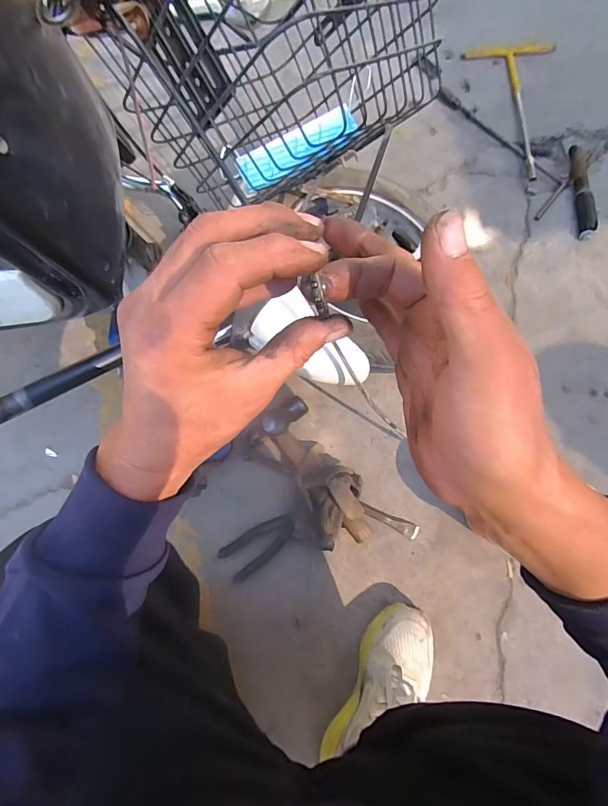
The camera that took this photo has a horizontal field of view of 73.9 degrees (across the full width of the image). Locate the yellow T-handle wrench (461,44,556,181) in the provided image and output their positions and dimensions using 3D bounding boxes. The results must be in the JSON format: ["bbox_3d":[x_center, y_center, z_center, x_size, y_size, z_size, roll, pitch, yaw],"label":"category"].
[{"bbox_3d":[0.379,-0.533,0.739,0.157,0.023,0.259,1,80,-3],"label":"yellow T-handle wrench"}]

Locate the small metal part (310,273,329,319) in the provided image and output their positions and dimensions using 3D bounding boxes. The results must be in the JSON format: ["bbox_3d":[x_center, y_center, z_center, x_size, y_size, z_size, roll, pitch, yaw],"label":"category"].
[{"bbox_3d":[0.007,-0.050,0.185,0.006,0.005,0.021,-21,126,-2],"label":"small metal part"}]

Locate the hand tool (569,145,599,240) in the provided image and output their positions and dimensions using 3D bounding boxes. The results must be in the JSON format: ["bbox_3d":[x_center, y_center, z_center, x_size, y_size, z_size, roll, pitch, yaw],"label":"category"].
[{"bbox_3d":[0.499,-0.376,0.720,0.027,0.026,0.167,-3,86,-1],"label":"hand tool"}]

